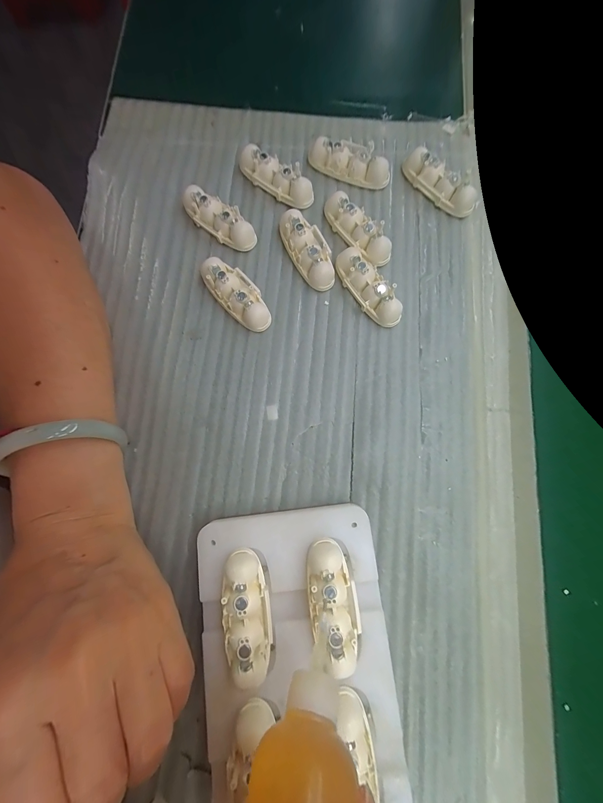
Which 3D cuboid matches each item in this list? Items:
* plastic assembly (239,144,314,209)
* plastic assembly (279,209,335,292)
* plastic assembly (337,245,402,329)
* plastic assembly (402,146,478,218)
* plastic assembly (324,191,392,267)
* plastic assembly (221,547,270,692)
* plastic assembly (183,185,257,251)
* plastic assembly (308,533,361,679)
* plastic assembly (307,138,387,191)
[{"bbox_3d":[-0.019,-0.170,0.227,0.060,0.019,0.020,36,82,6],"label":"plastic assembly"},{"bbox_3d":[0.006,-0.109,0.218,0.026,0.016,0.059,-24,80,-4],"label":"plastic assembly"},{"bbox_3d":[0.047,-0.080,0.212,0.020,0.016,0.061,-32,81,-5],"label":"plastic assembly"},{"bbox_3d":[0.104,-0.165,0.226,0.018,0.018,0.063,-43,82,-7],"label":"plastic assembly"},{"bbox_3d":[0.042,-0.127,0.219,0.020,0.014,0.061,-43,82,-7],"label":"plastic assembly"},{"bbox_3d":[-0.030,0.112,0.159,0.022,0.017,0.059,-6,80,-1],"label":"plastic assembly"},{"bbox_3d":[-0.062,-0.135,0.223,0.061,0.017,0.021,39,82,7],"label":"plastic assembly"},{"bbox_3d":[0.017,0.106,0.158,0.024,0.018,0.059,-9,80,-1],"label":"plastic assembly"},{"bbox_3d":[0.038,-0.185,0.231,0.063,0.017,0.026,23,81,4],"label":"plastic assembly"}]

